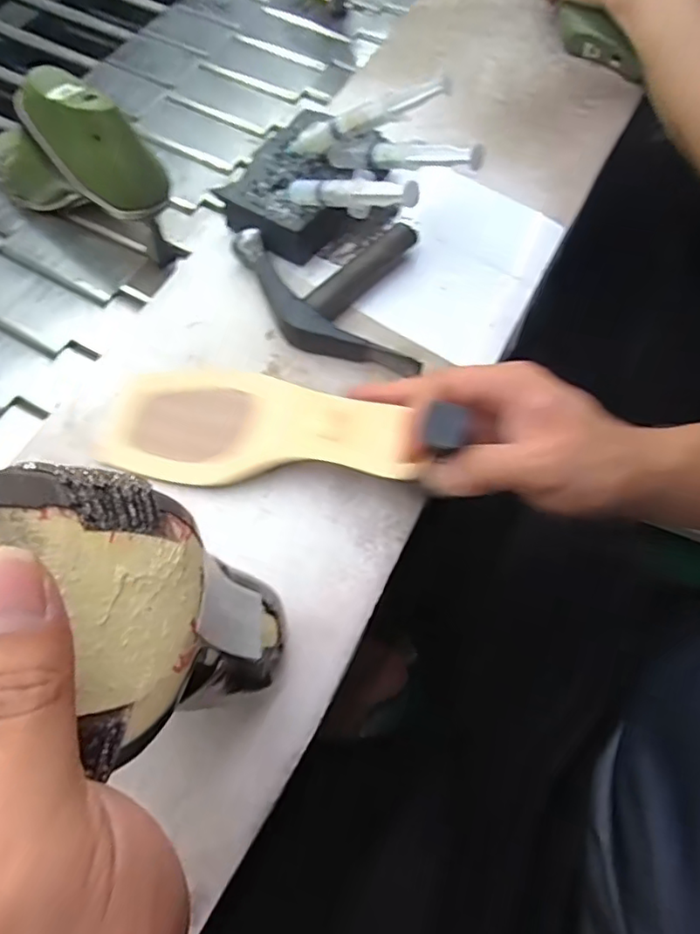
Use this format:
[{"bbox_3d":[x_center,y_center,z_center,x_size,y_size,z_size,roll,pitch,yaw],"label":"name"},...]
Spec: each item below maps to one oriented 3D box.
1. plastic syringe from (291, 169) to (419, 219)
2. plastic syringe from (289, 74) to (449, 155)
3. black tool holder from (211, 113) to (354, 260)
[{"bbox_3d":[-0.004,-0.186,0.395,0.020,0.023,0.144,-40,42,-18],"label":"plastic syringe"},{"bbox_3d":[0.009,-0.255,0.424,0.137,0.015,0.017,0,59,34],"label":"plastic syringe"},{"bbox_3d":[-0.034,-0.225,0.459,0.092,0.031,0.132,33,68,14],"label":"black tool holder"}]

